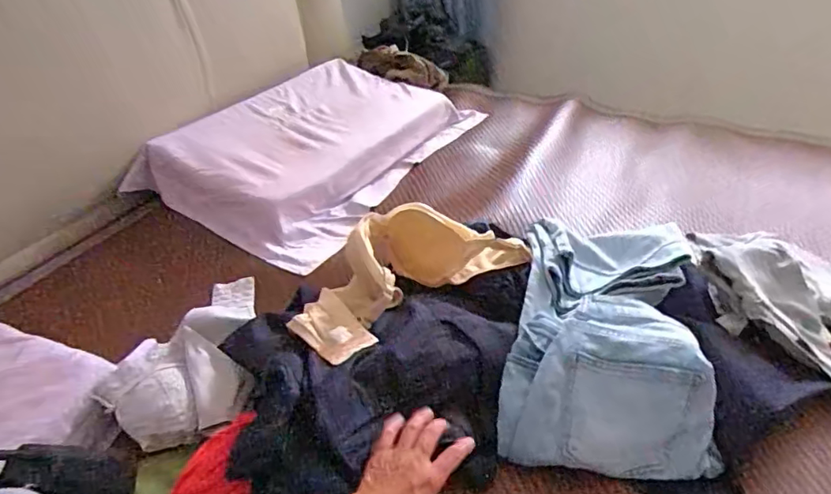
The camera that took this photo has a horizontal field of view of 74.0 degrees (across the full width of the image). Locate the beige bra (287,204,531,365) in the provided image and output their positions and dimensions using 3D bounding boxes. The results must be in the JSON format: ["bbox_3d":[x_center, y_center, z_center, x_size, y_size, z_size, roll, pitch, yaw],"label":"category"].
[{"bbox_3d":[-0.023,0.030,0.800,0.354,0.083,0.183,-28,44,-30],"label":"beige bra"}]

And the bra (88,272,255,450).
[{"bbox_3d":[-0.277,0.135,0.761,0.161,0.073,0.312,5,38,11],"label":"bra"}]

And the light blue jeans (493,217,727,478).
[{"bbox_3d":[0.244,0.087,0.743,0.229,0.108,0.418,4,37,9],"label":"light blue jeans"}]

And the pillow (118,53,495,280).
[{"bbox_3d":[-0.202,-0.248,1.212,0.476,0.092,0.660,22,43,29],"label":"pillow"}]

